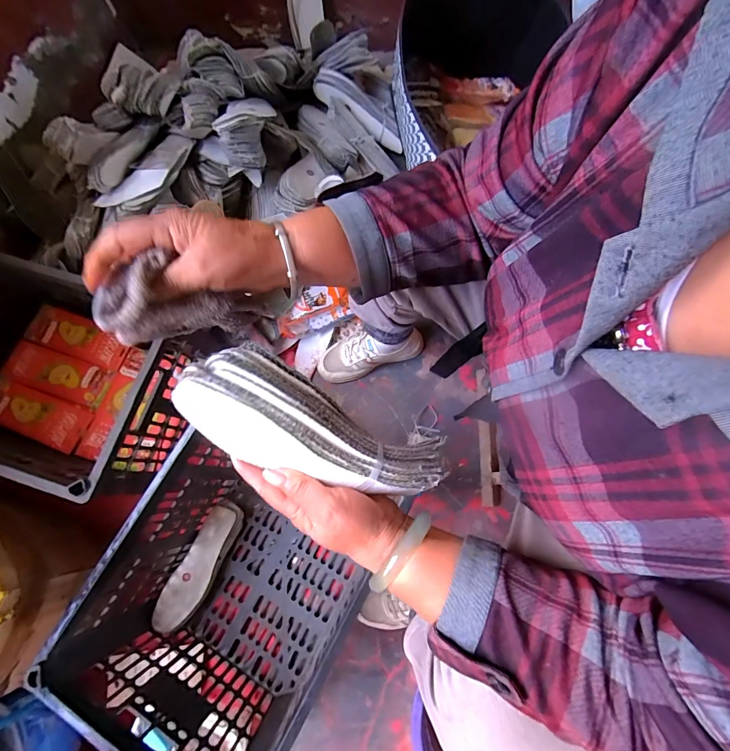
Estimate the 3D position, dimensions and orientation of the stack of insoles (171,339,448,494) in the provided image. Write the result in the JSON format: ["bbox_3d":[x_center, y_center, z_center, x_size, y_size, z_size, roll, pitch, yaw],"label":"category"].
[{"bbox_3d":[-0.031,0.046,0.293,0.221,0.055,0.079,25,77,-17],"label":"stack of insoles"}]

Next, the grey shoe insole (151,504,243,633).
[{"bbox_3d":[-0.319,0.367,0.718,0.071,0.064,0.229,24,78,8],"label":"grey shoe insole"}]

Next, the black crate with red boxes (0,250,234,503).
[{"bbox_3d":[-0.592,-0.006,0.696,0.571,0.213,0.330,16,77,6],"label":"black crate with red boxes"}]

